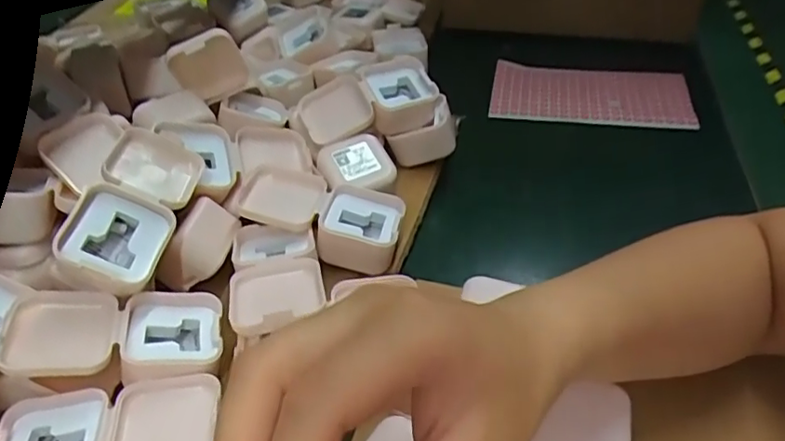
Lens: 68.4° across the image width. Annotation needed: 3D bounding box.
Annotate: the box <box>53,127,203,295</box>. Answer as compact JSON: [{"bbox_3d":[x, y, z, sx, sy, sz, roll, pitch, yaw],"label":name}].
[{"bbox_3d":[-0.163,-0.008,0.364,0.059,0.038,0.116,23,49,-11],"label":"box"}]

